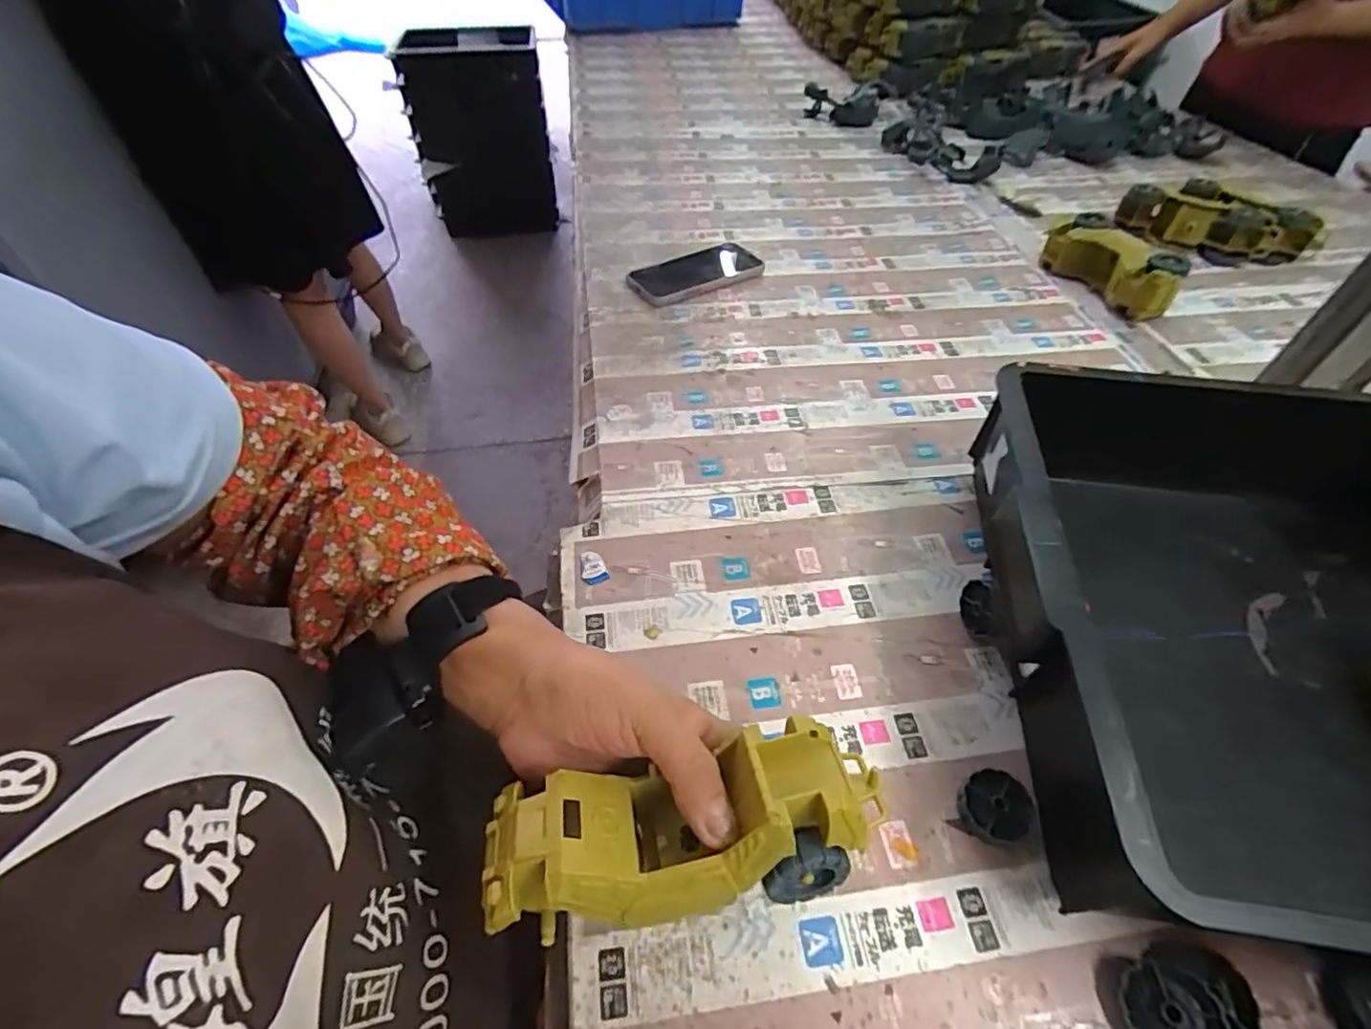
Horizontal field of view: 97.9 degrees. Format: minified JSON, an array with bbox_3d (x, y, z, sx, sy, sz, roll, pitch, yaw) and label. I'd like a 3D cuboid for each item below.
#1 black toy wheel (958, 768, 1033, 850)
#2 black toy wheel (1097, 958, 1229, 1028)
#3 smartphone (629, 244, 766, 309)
[{"bbox_3d":[0.175,0.167,0.338,0.036,0.013,0.037,0,49,-1],"label":"black toy wheel"},{"bbox_3d":[0.224,0.233,0.281,0.044,0.012,0.044,-21,51,28],"label":"black toy wheel"},{"bbox_3d":[0.016,-0.295,0.727,0.168,0.013,0.087,-27,55,-23],"label":"smartphone"}]

